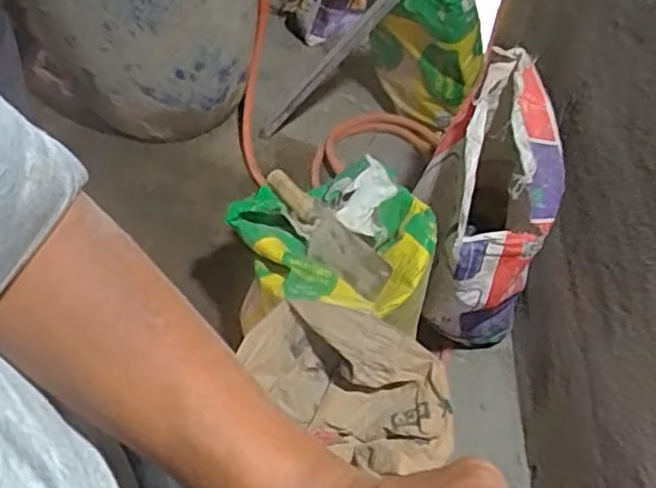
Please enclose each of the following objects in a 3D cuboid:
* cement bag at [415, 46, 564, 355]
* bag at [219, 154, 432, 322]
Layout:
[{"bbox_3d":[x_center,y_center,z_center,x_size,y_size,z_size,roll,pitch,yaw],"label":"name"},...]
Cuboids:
[{"bbox_3d":[0.260,-0.027,1.222,0.189,0.506,0.320,0,59,-3],"label":"cement bag"},{"bbox_3d":[0.000,-0.022,1.096,0.329,0.091,0.241,23,61,10],"label":"bag"}]

